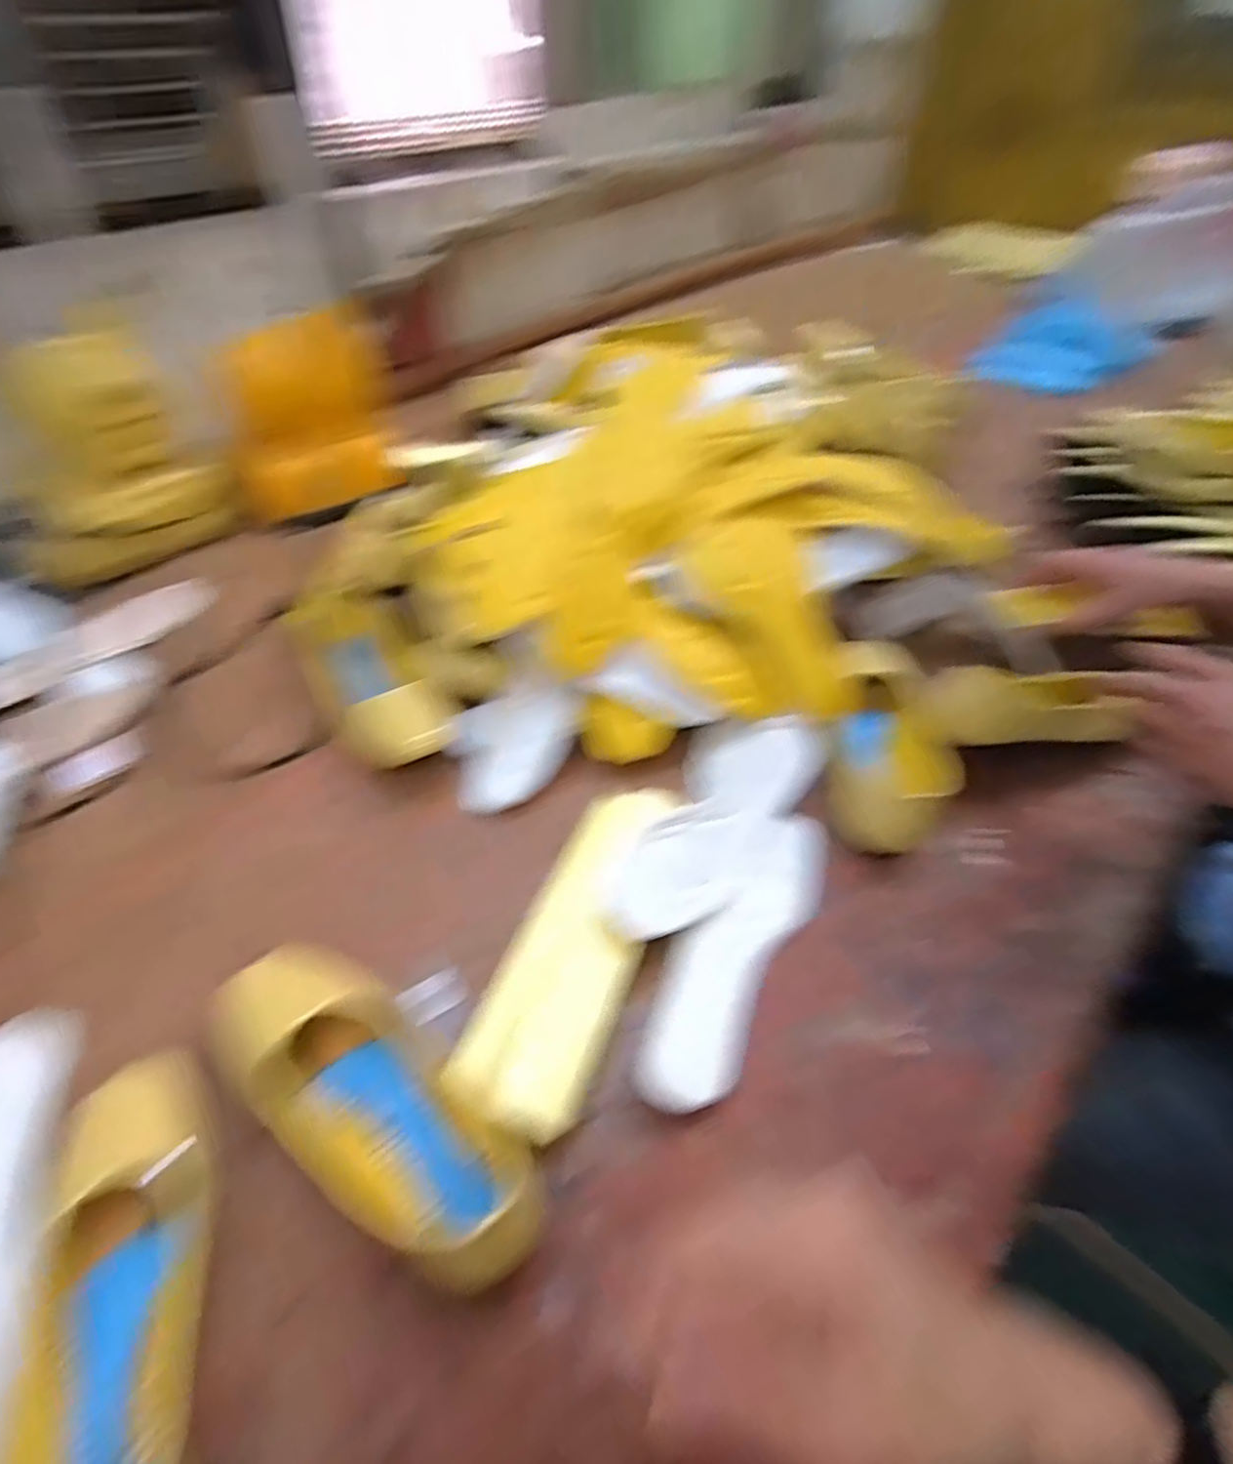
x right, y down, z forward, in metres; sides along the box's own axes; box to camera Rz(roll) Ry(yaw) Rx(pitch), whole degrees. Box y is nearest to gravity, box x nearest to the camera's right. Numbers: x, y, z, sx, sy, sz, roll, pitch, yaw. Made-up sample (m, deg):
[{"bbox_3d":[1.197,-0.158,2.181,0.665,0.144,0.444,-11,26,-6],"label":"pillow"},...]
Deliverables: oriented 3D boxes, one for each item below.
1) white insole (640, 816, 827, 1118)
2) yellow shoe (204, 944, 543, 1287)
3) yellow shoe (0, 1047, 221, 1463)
[{"bbox_3d":[0.085,0.151,0.516,0.073,0.028,0.237,25,51,20],"label":"white insole"},{"bbox_3d":[-0.143,0.217,0.428,0.229,0.051,0.086,34,55,26],"label":"yellow shoe"},{"bbox_3d":[-0.247,0.282,0.351,0.084,0.056,0.248,-10,49,-11],"label":"yellow shoe"}]

